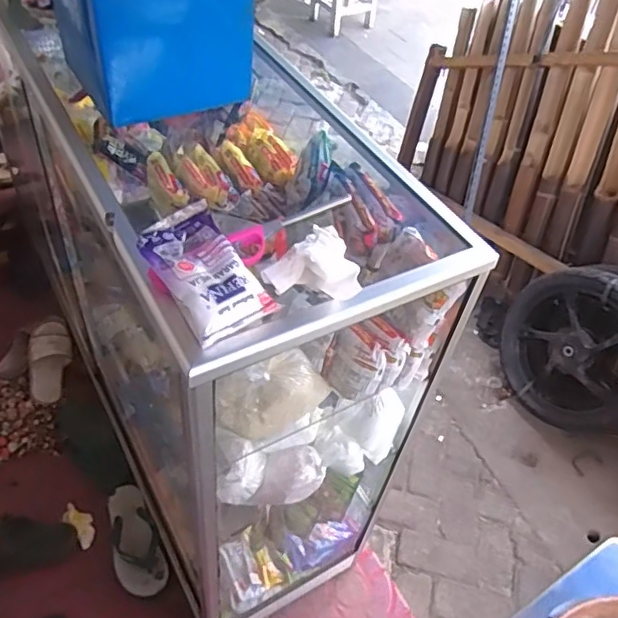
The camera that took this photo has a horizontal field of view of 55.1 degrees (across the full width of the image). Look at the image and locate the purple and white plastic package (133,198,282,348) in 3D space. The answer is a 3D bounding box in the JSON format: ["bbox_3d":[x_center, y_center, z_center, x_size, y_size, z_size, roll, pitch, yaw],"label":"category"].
[{"bbox_3d":[-0.102,-0.036,0.575,0.083,0.044,0.133,-30,57,-29],"label":"purple and white plastic package"}]

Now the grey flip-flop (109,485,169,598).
[{"bbox_3d":[-0.403,0.526,1.363,0.105,0.034,0.266,-16,52,-20],"label":"grey flip-flop"}]

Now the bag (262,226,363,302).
[{"bbox_3d":[0.017,-0.053,0.621,0.094,0.044,0.103,20,49,11],"label":"bag"}]

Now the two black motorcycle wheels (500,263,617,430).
[{"bbox_3d":[0.820,0.113,1.748,0.471,0.485,0.141,32,28,34],"label":"two black motorcycle wheels"}]

